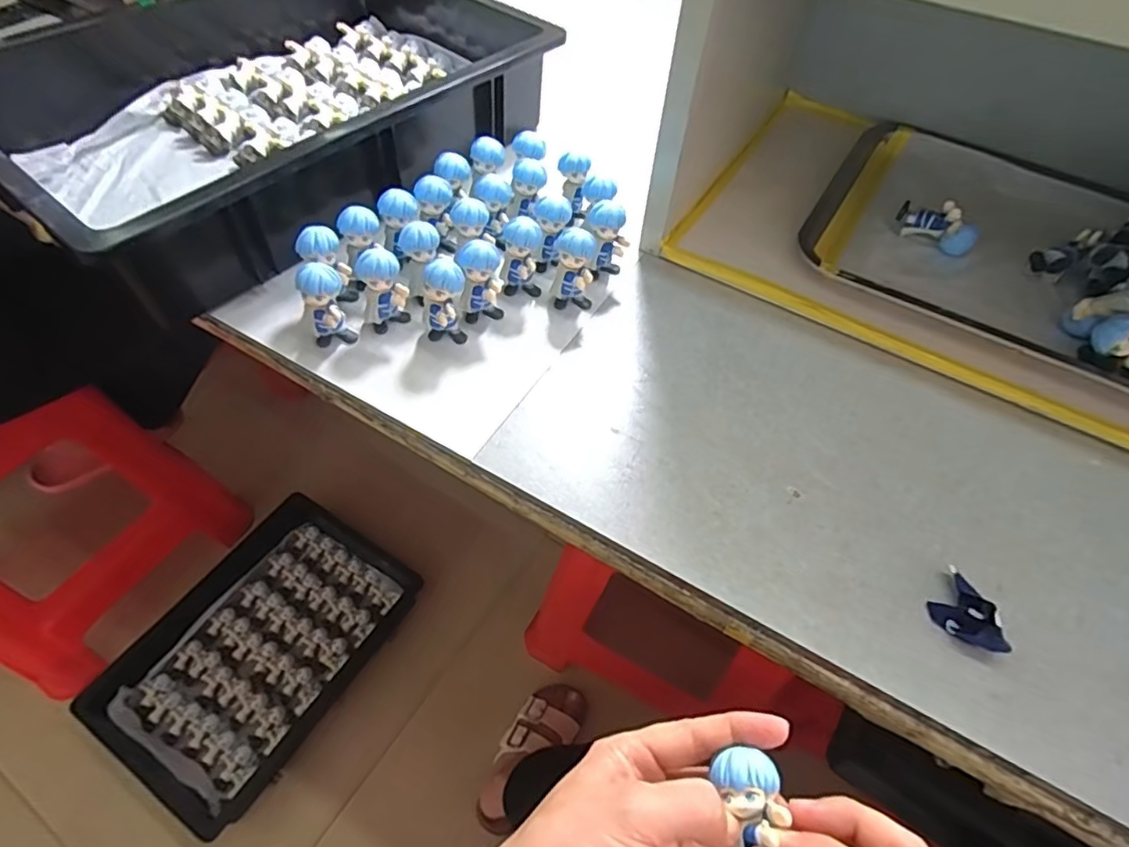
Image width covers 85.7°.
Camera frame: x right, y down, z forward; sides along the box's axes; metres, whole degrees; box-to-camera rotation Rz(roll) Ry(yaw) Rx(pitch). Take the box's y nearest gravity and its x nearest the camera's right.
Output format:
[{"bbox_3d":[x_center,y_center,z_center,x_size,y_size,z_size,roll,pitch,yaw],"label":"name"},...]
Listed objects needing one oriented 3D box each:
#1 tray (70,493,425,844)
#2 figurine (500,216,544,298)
[{"bbox_3d":[-0.500,0.372,1.008,0.317,0.083,0.469,28,58,16],"label":"tray"},{"bbox_3d":[-0.032,-0.123,0.462,0.034,0.064,0.024,-6,55,-7],"label":"figurine"}]

